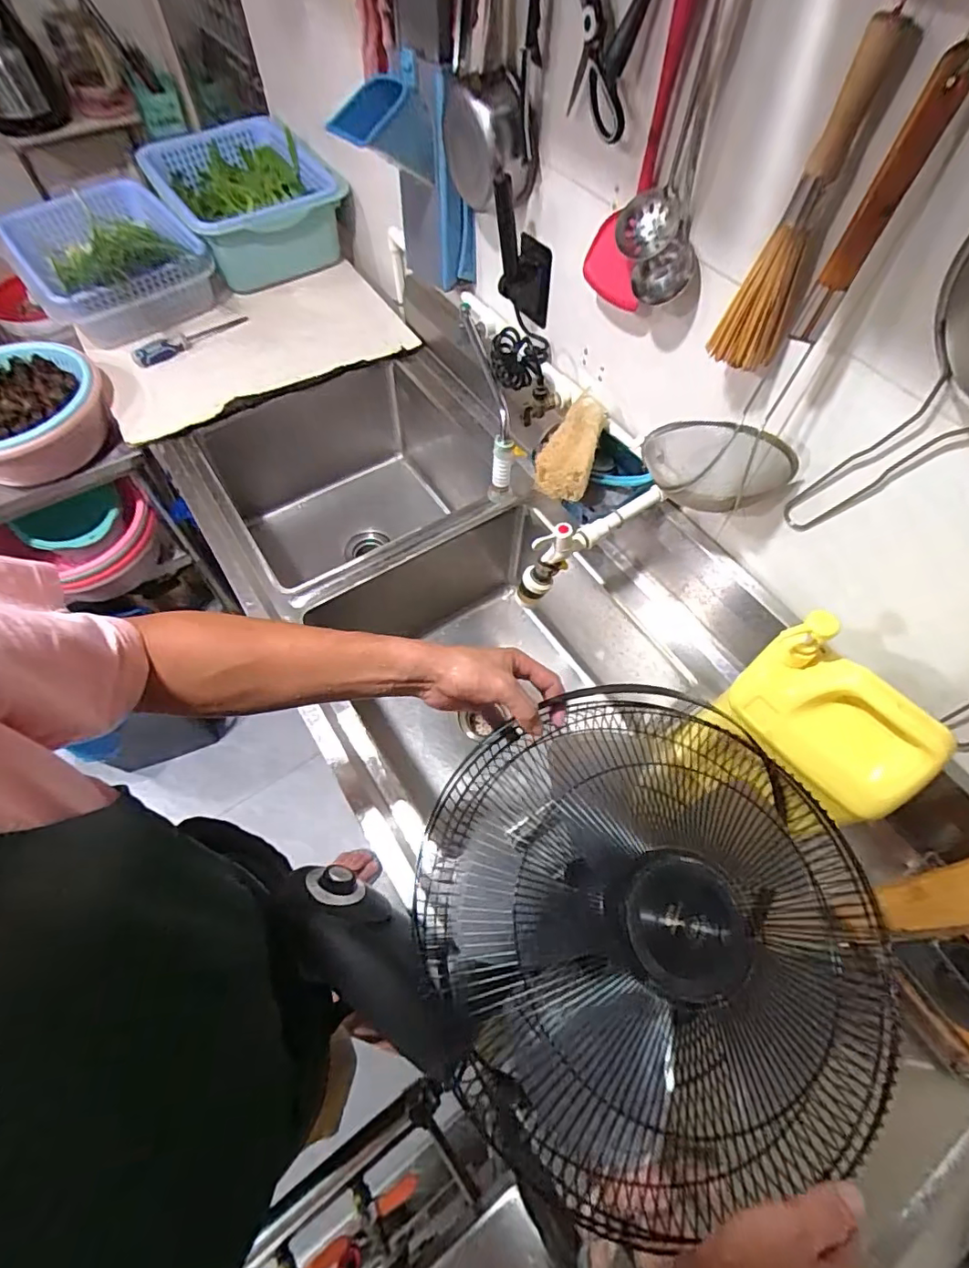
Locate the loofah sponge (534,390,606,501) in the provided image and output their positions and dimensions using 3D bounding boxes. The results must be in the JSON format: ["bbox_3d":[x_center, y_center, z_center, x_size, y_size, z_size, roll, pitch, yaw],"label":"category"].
[{"bbox_3d":[0.135,-0.292,0.819,0.078,0.071,0.176,17,61,8],"label":"loofah sponge"}]

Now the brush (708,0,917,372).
[{"bbox_3d":[0.282,-0.364,0.489,0.058,0.245,0.049,7,61,2],"label":"brush"}]

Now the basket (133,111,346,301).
[{"bbox_3d":[-0.588,-1.083,1.352,0.366,0.156,0.544,-32,66,-18],"label":"basket"}]

